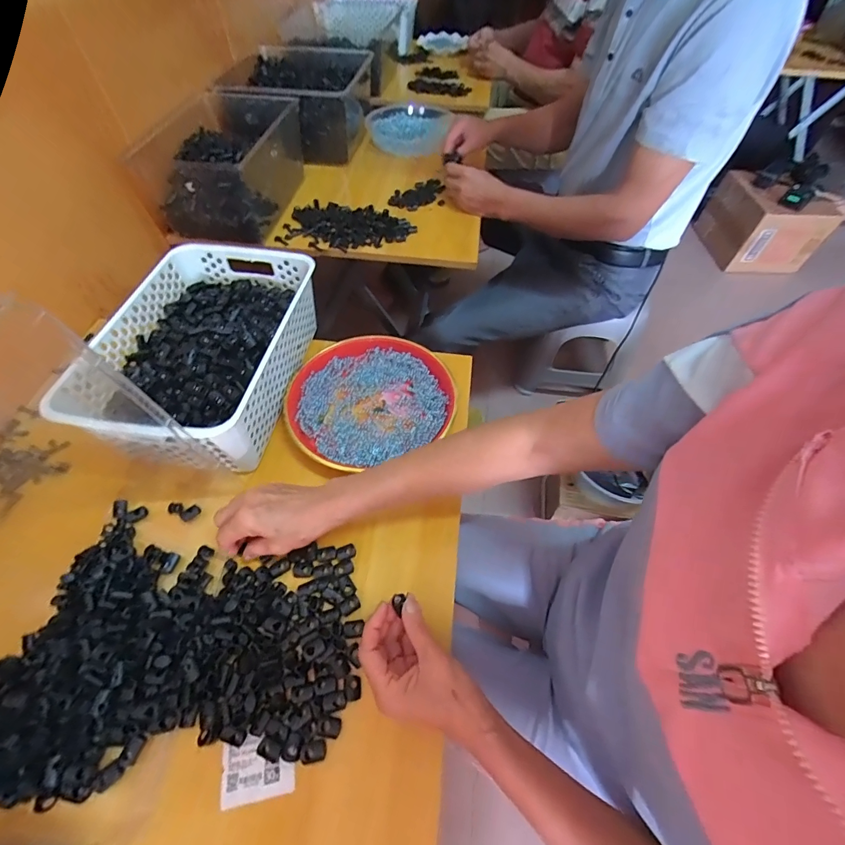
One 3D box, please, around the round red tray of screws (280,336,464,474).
[{"bbox_3d":[-0.069,-0.034,0.541,0.218,0.023,0.191,-25,60,-17],"label":"round red tray of screws"}]

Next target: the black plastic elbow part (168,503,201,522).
[{"bbox_3d":[-0.270,0.099,0.458,0.036,0.009,0.019,24,59,14],"label":"black plastic elbow part"}]

